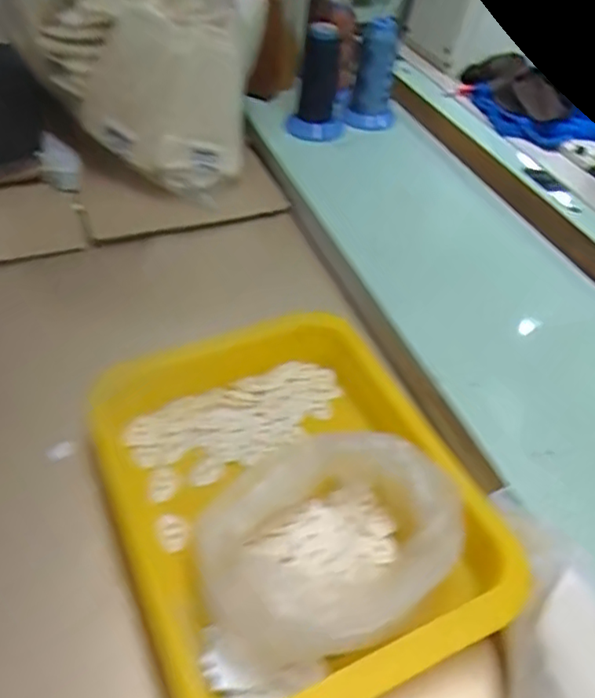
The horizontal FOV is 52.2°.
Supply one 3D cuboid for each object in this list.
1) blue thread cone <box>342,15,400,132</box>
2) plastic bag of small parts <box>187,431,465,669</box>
[{"bbox_3d":[0.087,-0.312,0.693,0.061,0.105,0.055,8,46,4],"label":"blue thread cone"},{"bbox_3d":[0.021,0.109,0.346,0.144,0.055,0.108,-18,50,-20],"label":"plastic bag of small parts"}]

